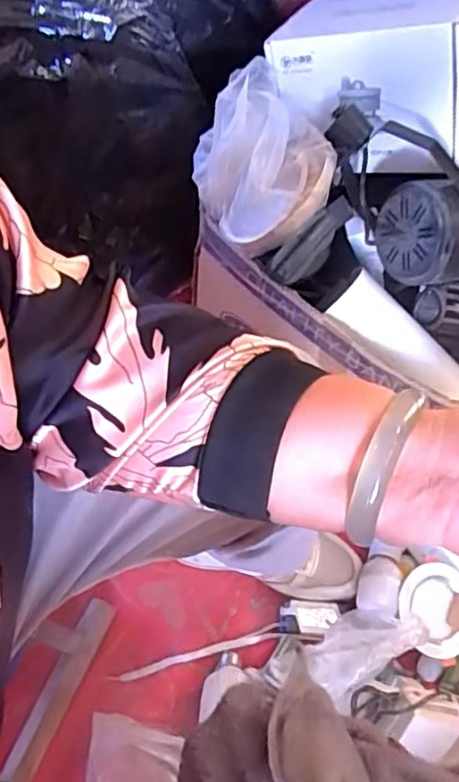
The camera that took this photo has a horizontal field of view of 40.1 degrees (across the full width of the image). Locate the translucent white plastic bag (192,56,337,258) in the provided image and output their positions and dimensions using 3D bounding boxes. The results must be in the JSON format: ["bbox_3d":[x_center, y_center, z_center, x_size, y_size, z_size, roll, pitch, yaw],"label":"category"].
[{"bbox_3d":[0.032,-0.214,0.605,0.133,0.125,0.135,-1,64,-1],"label":"translucent white plastic bag"}]

